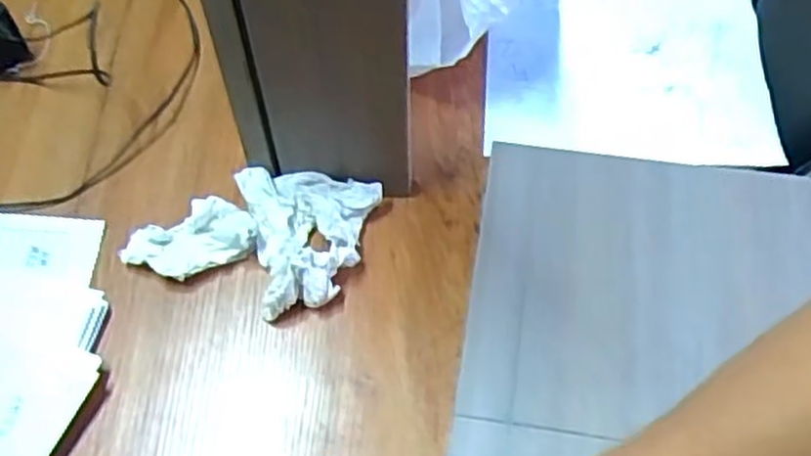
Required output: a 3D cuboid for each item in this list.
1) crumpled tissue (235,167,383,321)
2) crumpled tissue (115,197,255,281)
[{"bbox_3d":[-0.058,0.002,0.491,0.086,0.033,0.098,-11,58,-5],"label":"crumpled tissue"},{"bbox_3d":[-0.141,0.009,0.493,0.083,0.022,0.043,-22,60,-12],"label":"crumpled tissue"}]

